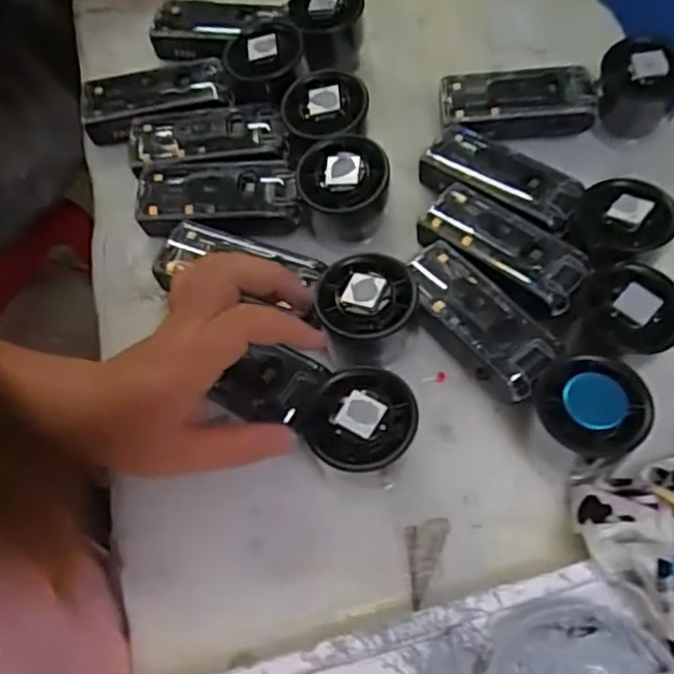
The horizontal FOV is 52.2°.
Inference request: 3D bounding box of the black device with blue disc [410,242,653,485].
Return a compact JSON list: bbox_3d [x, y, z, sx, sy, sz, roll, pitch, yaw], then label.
[{"bbox_3d":[0.101,0.009,0.408,0.059,0.054,0.169,-37,65,-20],"label":"black device with blue disc"}]

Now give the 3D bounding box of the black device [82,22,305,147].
[{"bbox_3d":[-0.107,-0.187,0.502,0.165,0.031,0.069,-11,58,12],"label":"black device"}]

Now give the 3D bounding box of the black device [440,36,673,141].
[{"bbox_3d":[0.156,-0.176,0.493,0.166,0.052,0.056,-5,58,-2],"label":"black device"}]

